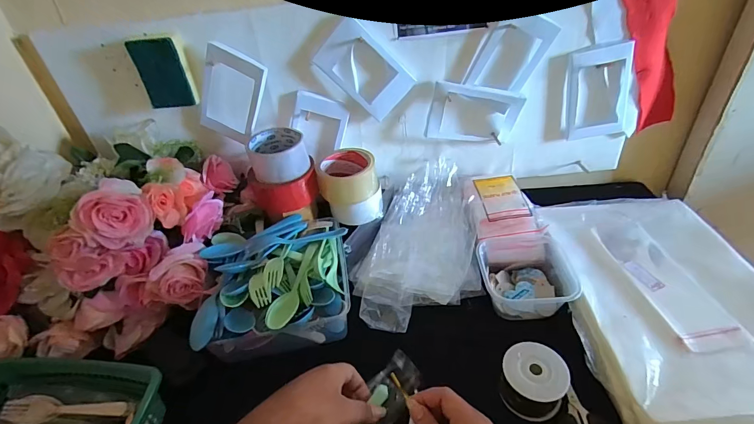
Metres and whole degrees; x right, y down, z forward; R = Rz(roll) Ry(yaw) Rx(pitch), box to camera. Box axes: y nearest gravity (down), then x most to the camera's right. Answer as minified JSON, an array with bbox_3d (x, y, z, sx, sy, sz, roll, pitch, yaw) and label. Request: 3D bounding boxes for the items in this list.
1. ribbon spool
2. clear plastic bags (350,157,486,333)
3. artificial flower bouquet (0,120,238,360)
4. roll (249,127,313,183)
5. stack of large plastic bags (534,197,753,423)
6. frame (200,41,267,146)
[{"bbox_3d":[0.174,0.193,0.425,0.066,0.052,0.070,-4,38,3],"label":"ribbon spool"},{"bbox_3d":[0.061,0.039,0.591,0.181,0.078,0.298,-1,38,7],"label":"clear plastic bags"},{"bbox_3d":[-0.393,0.017,0.546,0.287,0.255,0.269,-4,38,3],"label":"artificial flower bouquet"},{"bbox_3d":[-0.153,-0.092,0.595,0.087,0.052,0.101,-13,38,-8],"label":"roll"},{"bbox_3d":[0.374,0.112,0.487,0.245,0.046,0.385,-5,38,2],"label":"stack of large plastic bags"},{"bbox_3d":[-0.232,-0.178,0.600,0.091,0.156,0.020,27,41,-8],"label":"frame"}]

